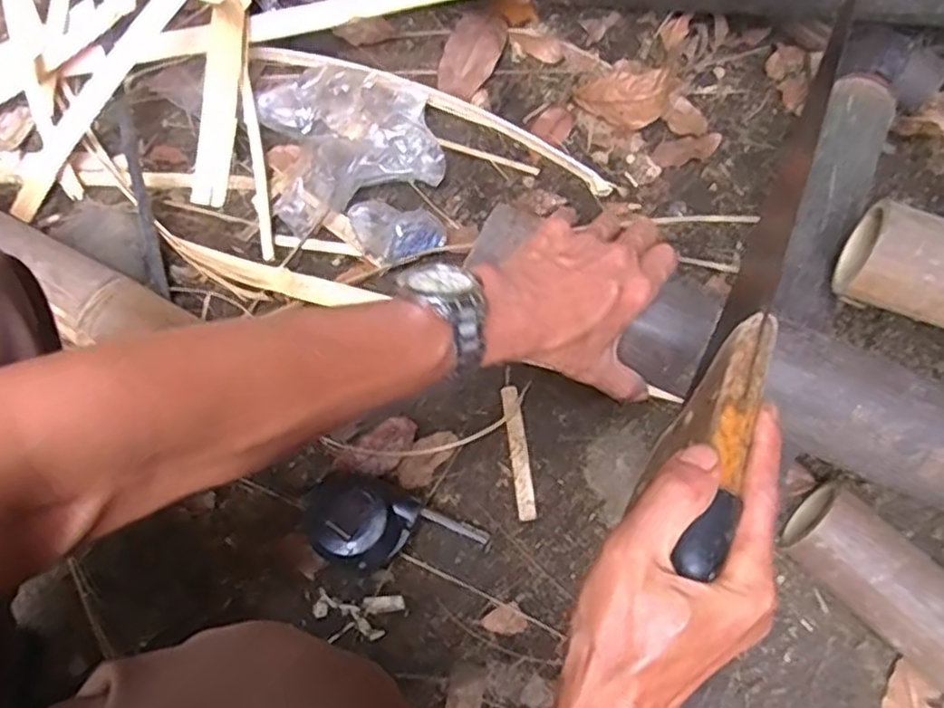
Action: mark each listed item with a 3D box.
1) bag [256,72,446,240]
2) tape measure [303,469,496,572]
[{"bbox_3d":[-0.123,-0.214,0.732,0.174,0.036,0.169,-12,72,-3],"label":"bag"},{"bbox_3d":[-0.063,0.140,0.558,0.132,0.046,0.071,26,73,10],"label":"tape measure"}]

